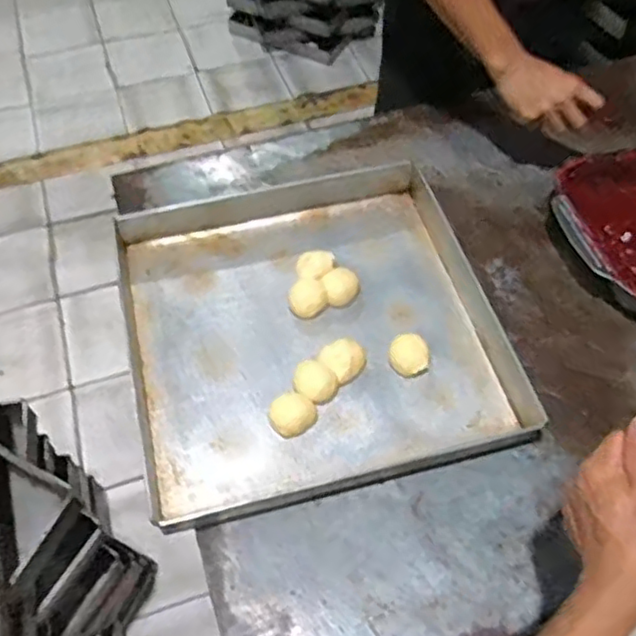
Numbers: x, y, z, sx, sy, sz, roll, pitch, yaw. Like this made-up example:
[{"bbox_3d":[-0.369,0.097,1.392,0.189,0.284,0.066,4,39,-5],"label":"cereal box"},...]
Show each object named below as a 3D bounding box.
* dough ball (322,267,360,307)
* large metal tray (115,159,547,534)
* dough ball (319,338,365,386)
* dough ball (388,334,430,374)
[{"bbox_3d":[0.031,-0.040,0.892,0.049,0.030,0.054,3,56,2],"label":"dough ball"},{"bbox_3d":[-0.012,-0.008,0.864,0.475,0.053,0.491,-12,57,-11],"label":"large metal tray"},{"bbox_3d":[0.034,0.056,0.826,0.050,0.032,0.052,0,56,0],"label":"dough ball"},{"bbox_3d":[0.119,0.044,0.829,0.057,0.034,0.054,15,57,10],"label":"dough ball"}]

